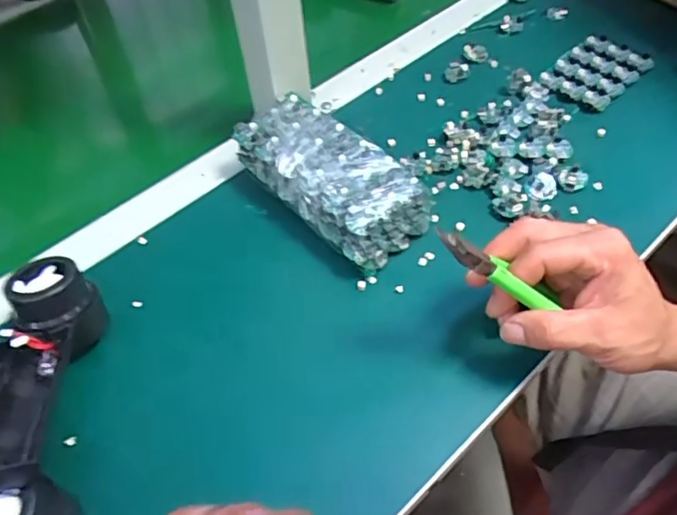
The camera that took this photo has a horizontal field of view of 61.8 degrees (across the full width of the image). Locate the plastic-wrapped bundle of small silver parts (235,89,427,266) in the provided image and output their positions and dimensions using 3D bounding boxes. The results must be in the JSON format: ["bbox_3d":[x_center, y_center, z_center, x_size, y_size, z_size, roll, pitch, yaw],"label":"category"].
[{"bbox_3d":[-0.009,-0.066,0.474,0.082,0.052,0.169,-38,59,-22],"label":"plastic-wrapped bundle of small silver parts"}]

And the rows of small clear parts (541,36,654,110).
[{"bbox_3d":[0.261,-0.188,0.572,0.103,0.011,0.069,-38,59,-23],"label":"rows of small clear parts"}]

